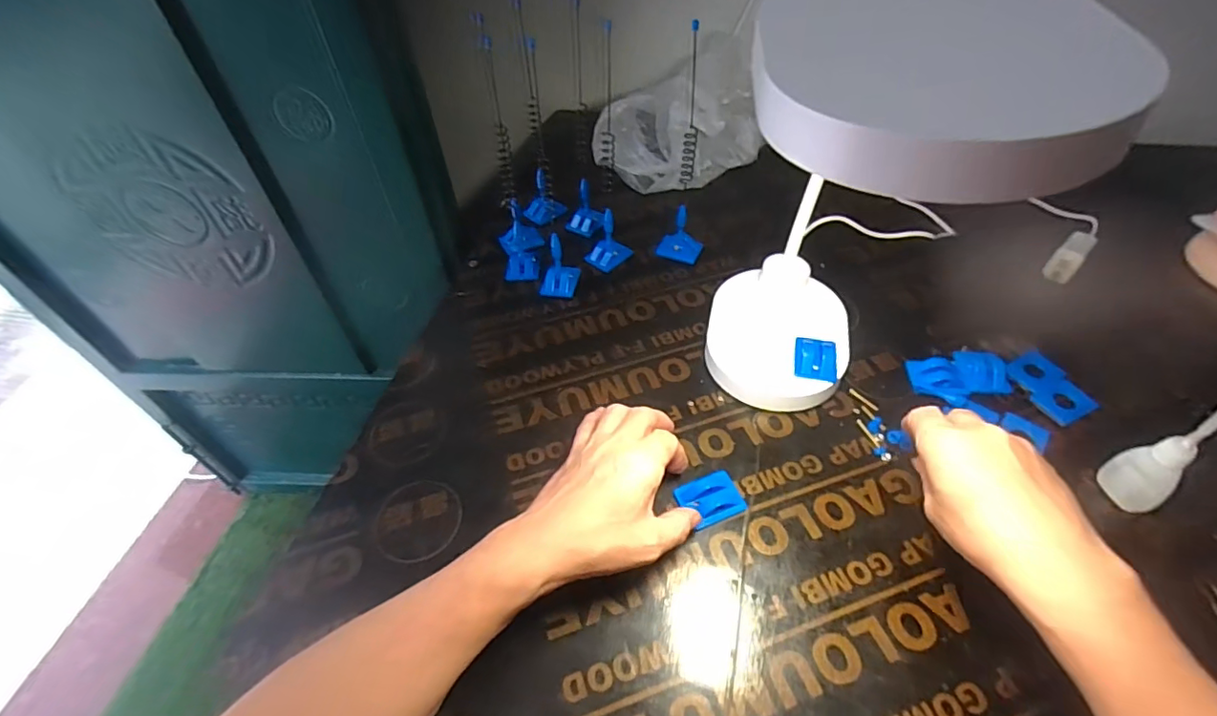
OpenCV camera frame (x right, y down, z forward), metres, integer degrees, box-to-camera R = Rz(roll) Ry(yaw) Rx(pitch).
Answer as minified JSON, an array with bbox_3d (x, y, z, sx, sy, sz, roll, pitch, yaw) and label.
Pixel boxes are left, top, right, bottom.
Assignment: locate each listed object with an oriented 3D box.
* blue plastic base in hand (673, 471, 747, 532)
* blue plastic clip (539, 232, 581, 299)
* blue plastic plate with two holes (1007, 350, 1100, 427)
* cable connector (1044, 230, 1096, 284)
[{"bbox_3d":[0.075,0.102,0.394,0.045,0.009,0.034,-20,50,-14],"label":"blue plastic base in hand"},{"bbox_3d":[-0.051,-0.095,0.546,0.035,0.056,0.038,5,49,8],"label":"blue plastic clip"},{"bbox_3d":[0.372,0.025,0.455,0.042,0.007,0.069,-11,49,-7],"label":"blue plastic plate with two holes"},{"bbox_3d":[0.457,-0.100,0.534,0.025,0.052,0.014,37,18,30],"label":"cable connector"}]

